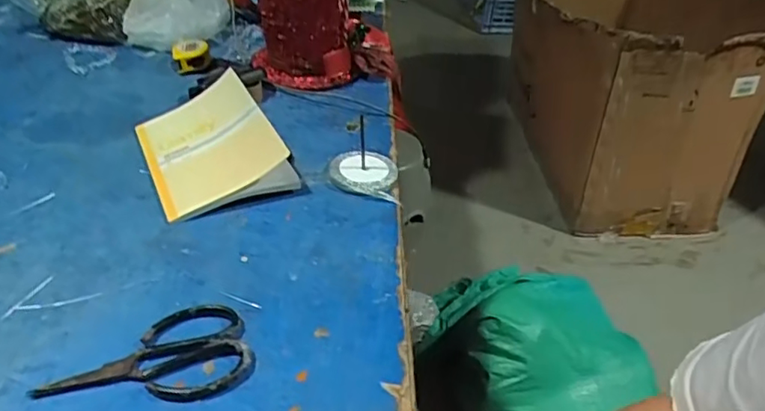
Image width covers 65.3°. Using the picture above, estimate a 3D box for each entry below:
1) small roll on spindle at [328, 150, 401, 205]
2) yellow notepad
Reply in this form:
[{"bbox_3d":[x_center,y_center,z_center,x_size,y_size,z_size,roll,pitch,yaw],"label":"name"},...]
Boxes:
[{"bbox_3d":[-0.020,-0.043,0.713,0.086,0.019,0.081,10,38,7],"label":"small roll on spindle"},{"bbox_3d":[-0.201,-0.074,0.700,0.139,0.062,0.186,-16,42,-24],"label":"yellow notepad"}]

